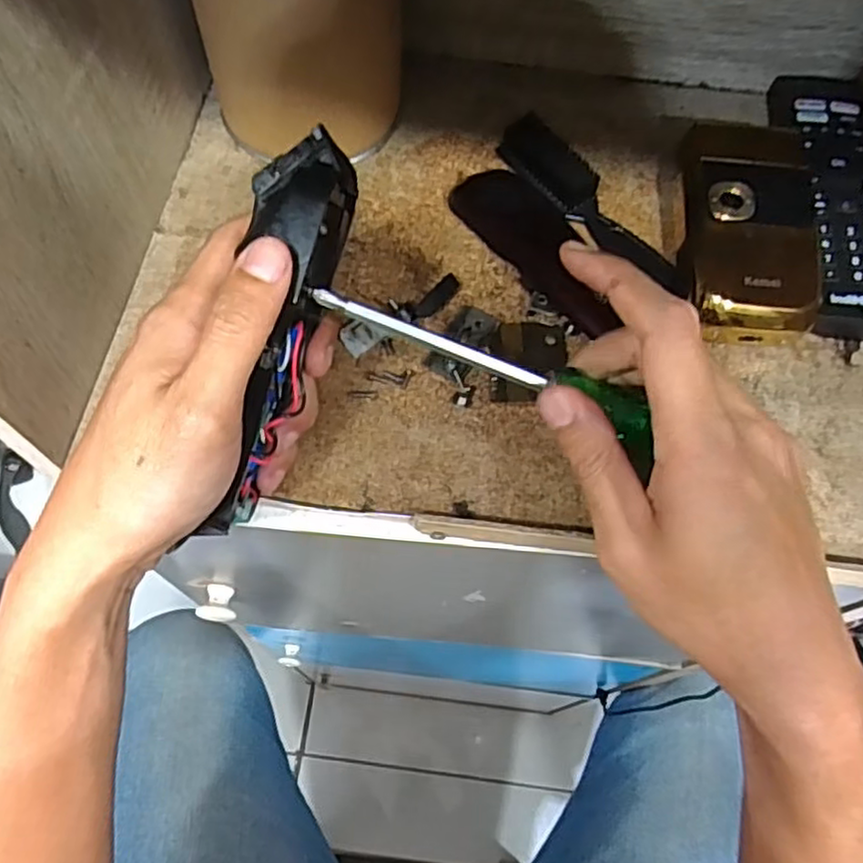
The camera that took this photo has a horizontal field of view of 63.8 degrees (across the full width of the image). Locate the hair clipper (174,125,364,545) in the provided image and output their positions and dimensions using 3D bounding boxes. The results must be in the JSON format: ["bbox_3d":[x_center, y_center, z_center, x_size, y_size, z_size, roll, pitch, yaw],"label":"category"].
[{"bbox_3d":[-0.062,-0.035,0.276,0.028,0.043,0.156,14,96,3],"label":"hair clipper"}]

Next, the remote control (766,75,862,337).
[{"bbox_3d":[0.217,-0.131,0.374,0.041,0.020,0.176,6,65,0],"label":"remote control"}]

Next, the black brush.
[{"bbox_3d":[0.087,-0.119,0.365,0.021,0.021,0.135,-36,72,-17],"label":"black brush"}]

